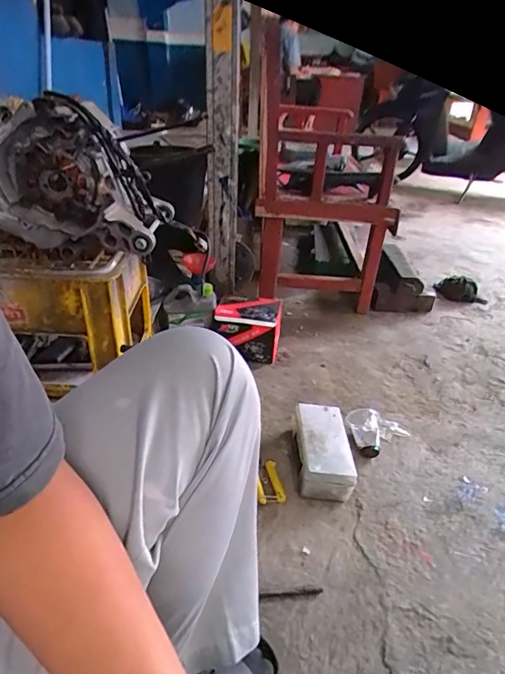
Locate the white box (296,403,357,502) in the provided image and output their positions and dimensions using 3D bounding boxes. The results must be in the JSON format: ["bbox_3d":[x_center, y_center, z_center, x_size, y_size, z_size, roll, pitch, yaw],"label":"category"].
[{"bbox_3d":[0.138,0.226,0.917,0.106,0.086,0.202,5,31,-5],"label":"white box"}]

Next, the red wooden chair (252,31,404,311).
[{"bbox_3d":[0.237,-0.451,1.406,0.434,0.690,0.429,8,32,10],"label":"red wooden chair"}]

